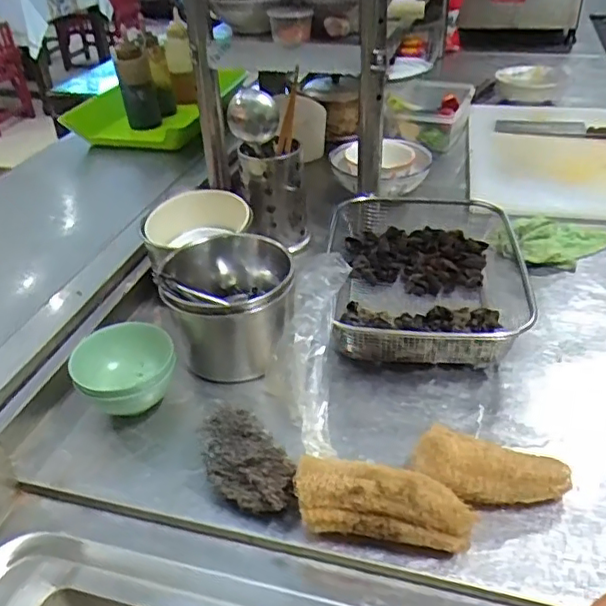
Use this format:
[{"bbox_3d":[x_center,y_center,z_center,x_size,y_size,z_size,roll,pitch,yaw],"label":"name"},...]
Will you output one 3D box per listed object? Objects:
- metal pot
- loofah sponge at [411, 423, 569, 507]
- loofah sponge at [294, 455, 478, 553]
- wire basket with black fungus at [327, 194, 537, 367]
[{"bbox_3d":[-0.087,0.003,0.746,0.145,0.148,0.148,-2,35,1],"label":"metal pot"},{"bbox_3d":[0.172,0.158,0.564,0.142,0.061,0.050,7,36,13],"label":"loofah sponge"},{"bbox_3d":[0.070,0.180,0.541,0.150,0.057,0.053,4,35,10],"label":"loofah sponge"},{"bbox_3d":[0.171,-0.049,0.866,0.270,0.092,0.423,5,35,11],"label":"wire basket with black fungus"}]

